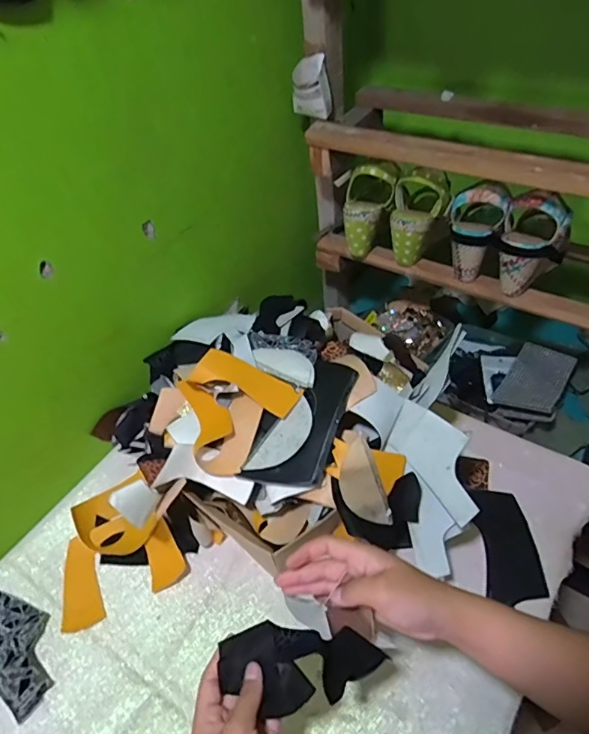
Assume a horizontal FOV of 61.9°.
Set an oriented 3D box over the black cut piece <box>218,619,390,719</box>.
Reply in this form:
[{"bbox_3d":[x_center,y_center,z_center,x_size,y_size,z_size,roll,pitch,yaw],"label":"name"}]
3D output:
[{"bbox_3d":[0.005,0.251,0.411,0.134,0.035,0.061,-2,46,2],"label":"black cut piece"}]

